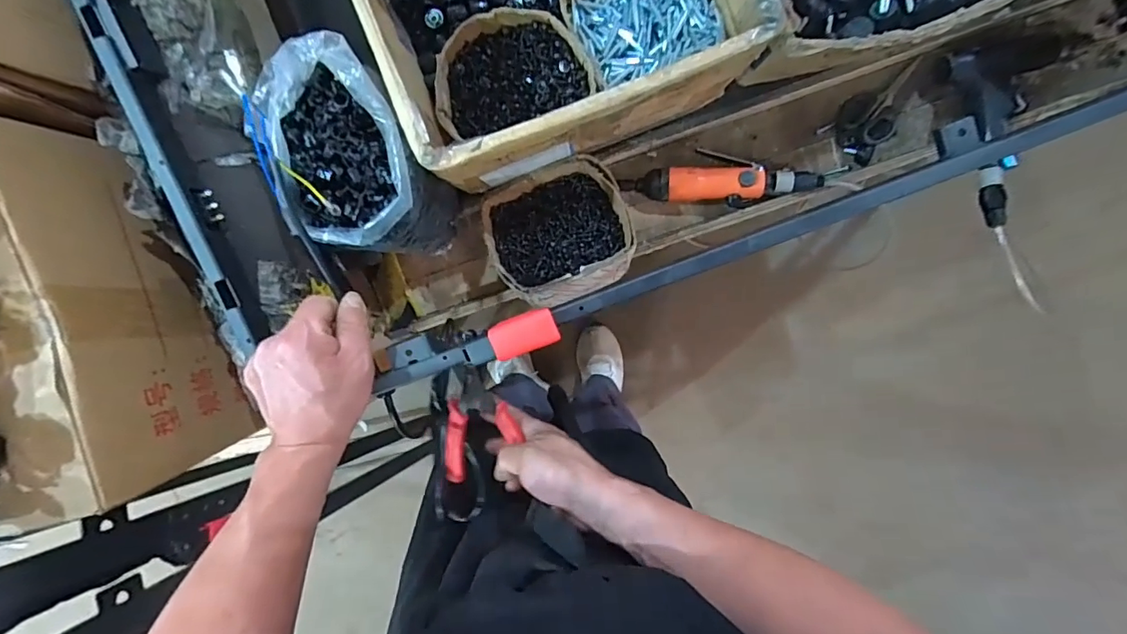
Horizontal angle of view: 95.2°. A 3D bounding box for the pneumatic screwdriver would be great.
[{"bbox_3d":[0.196,-0.176,0.647,0.239,0.043,0.070,5,97,1],"label":"pneumatic screwdriver"}]

